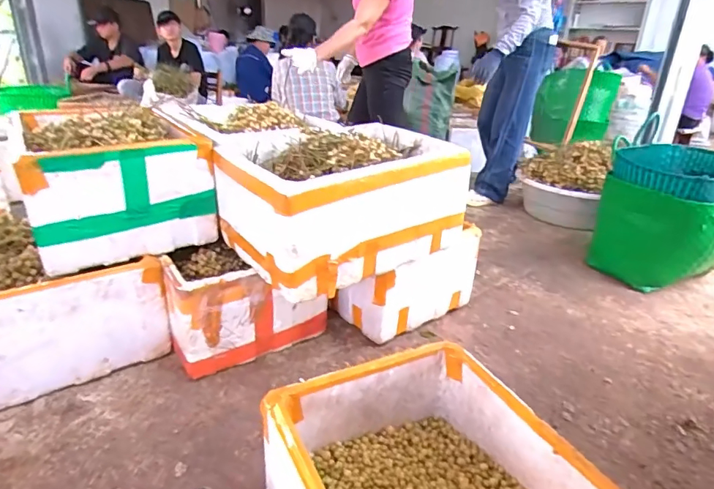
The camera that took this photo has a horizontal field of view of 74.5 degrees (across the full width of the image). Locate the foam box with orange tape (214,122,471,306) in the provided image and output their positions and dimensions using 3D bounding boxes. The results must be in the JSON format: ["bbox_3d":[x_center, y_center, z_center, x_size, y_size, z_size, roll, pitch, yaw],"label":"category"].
[{"bbox_3d":[-0.031,-0.125,1.285,0.571,0.290,0.401,-16,30,-36],"label":"foam box with orange tape"}]

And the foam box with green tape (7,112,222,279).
[{"bbox_3d":[-0.705,-0.195,1.376,0.445,0.330,0.465,-13,28,-31],"label":"foam box with green tape"}]

